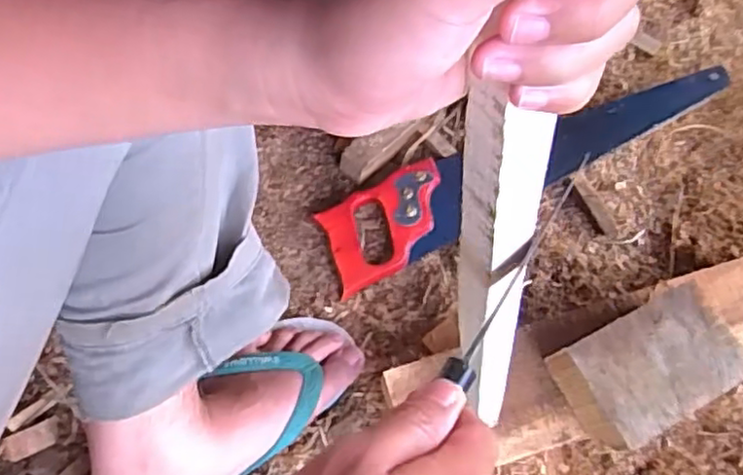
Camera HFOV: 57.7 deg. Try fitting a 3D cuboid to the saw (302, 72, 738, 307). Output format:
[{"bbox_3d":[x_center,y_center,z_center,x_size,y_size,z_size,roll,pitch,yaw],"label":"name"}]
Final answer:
[{"bbox_3d":[0.156,-0.080,0.690,0.442,0.036,0.087,-26,66,-10],"label":"saw"}]

